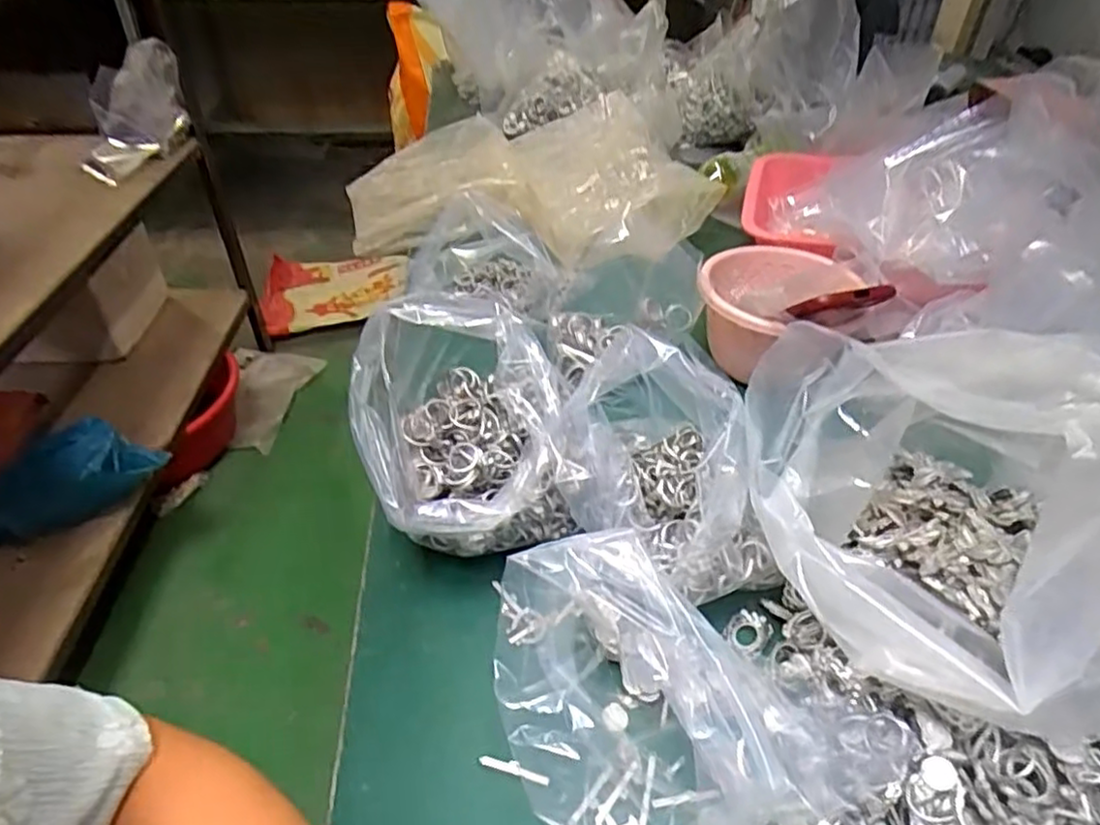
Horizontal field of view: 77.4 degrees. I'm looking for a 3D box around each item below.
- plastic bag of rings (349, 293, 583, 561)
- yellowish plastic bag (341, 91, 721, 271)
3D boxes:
[{"bbox_3d":[-0.056,0.007,0.451,0.127,0.143,0.148,-7,41,-9],"label":"plastic bag of rings"},{"bbox_3d":[-0.031,-0.287,0.880,0.425,0.110,0.321,-7,41,-9],"label":"yellowish plastic bag"}]

